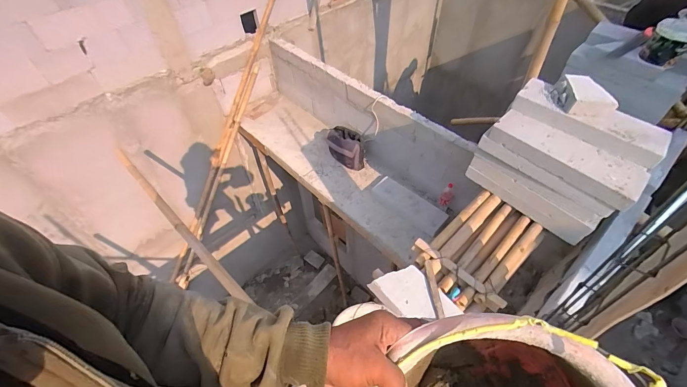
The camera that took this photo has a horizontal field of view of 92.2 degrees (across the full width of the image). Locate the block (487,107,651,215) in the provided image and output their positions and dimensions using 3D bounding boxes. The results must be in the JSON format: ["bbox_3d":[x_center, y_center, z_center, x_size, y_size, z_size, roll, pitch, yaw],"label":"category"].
[{"bbox_3d":[0.959,-0.172,1.448,0.603,0.105,0.190,36,60,28],"label":"block"}]

